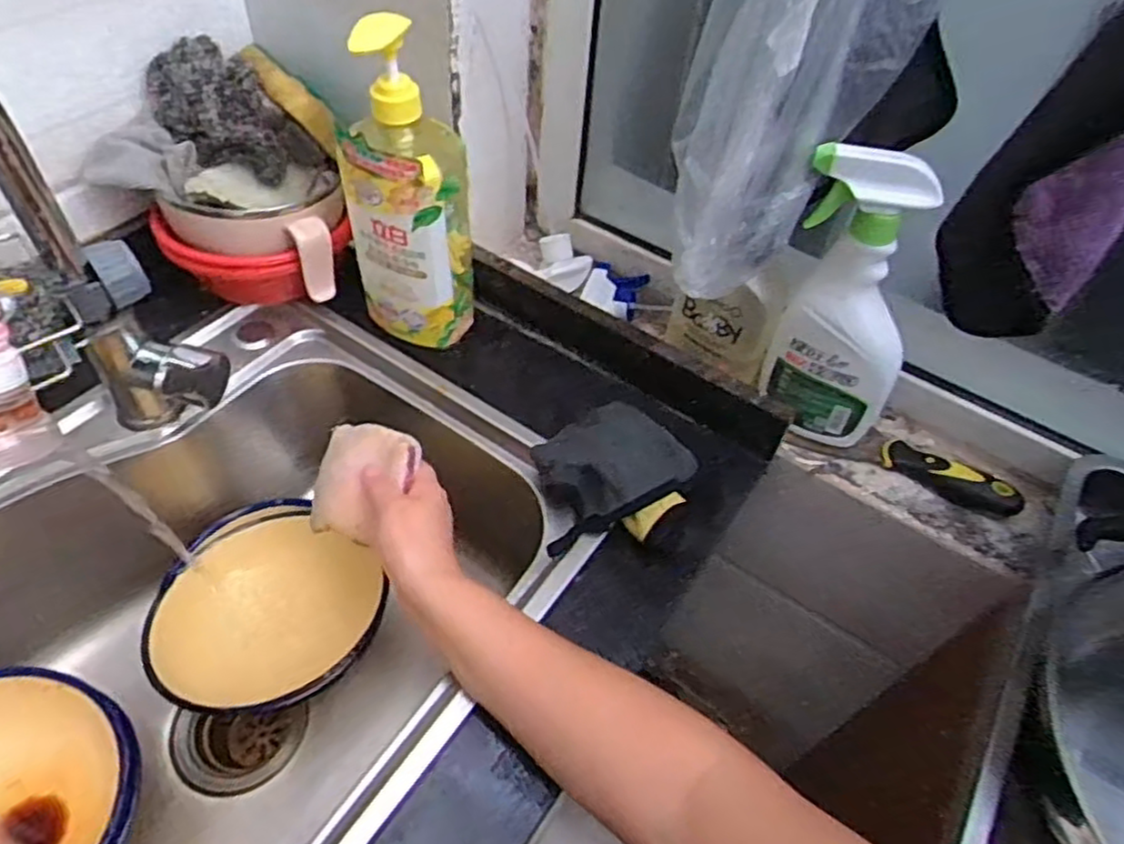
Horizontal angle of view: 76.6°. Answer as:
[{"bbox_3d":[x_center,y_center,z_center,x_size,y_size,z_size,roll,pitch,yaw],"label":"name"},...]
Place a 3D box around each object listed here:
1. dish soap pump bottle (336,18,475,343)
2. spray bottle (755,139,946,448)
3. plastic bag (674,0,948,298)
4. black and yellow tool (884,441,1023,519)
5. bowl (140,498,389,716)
[{"bbox_3d":[-0.123,-0.180,0.572,0.088,0.260,0.059,24,53,14],"label":"dish soap pump bottle"},{"bbox_3d":[0.216,-0.085,0.539,0.115,0.228,0.049,37,57,22],"label":"spray bottle"},{"bbox_3d":[0.152,-0.232,0.431,0.135,0.318,0.097,11,51,4],"label":"plastic bag"},{"bbox_3d":[0.322,0.046,0.591,0.108,0.025,0.026,26,53,15],"label":"black and yellow tool"},{"bbox_3d":[-0.260,0.168,0.629,0.163,0.067,0.175,3,51,-3],"label":"bowl"}]

